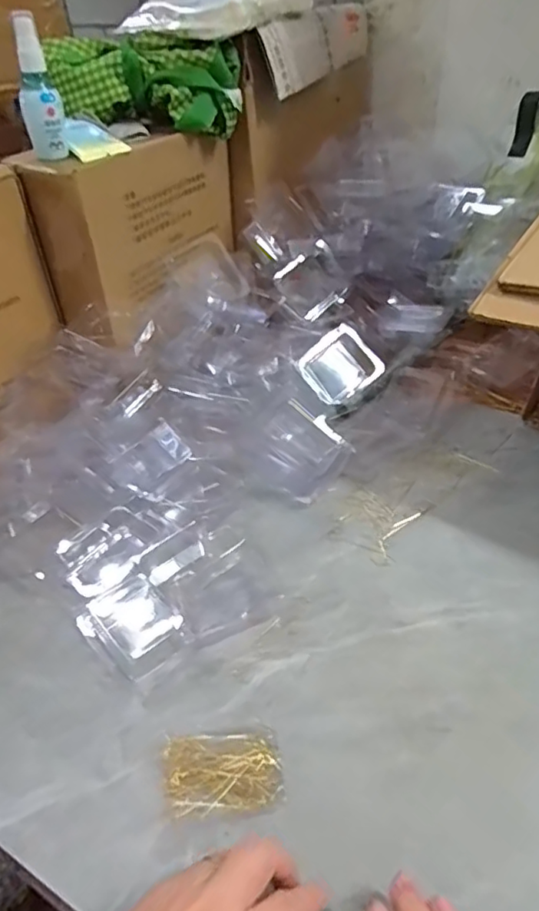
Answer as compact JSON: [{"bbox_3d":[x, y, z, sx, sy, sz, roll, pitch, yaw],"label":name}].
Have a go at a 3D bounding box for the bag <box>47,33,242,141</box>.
[{"bbox_3d":[-0.140,-0.425,0.681,0.203,0.091,0.067,0,38,4],"label":"bag"}]

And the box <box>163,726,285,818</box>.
[{"bbox_3d":[-0.030,0.199,0.377,0.072,0.015,0.050,-4,38,-3],"label":"box"}]

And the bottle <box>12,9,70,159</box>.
[{"bbox_3d":[-0.225,-0.353,0.574,0.039,0.121,0.031,-14,40,-14],"label":"bottle"}]

